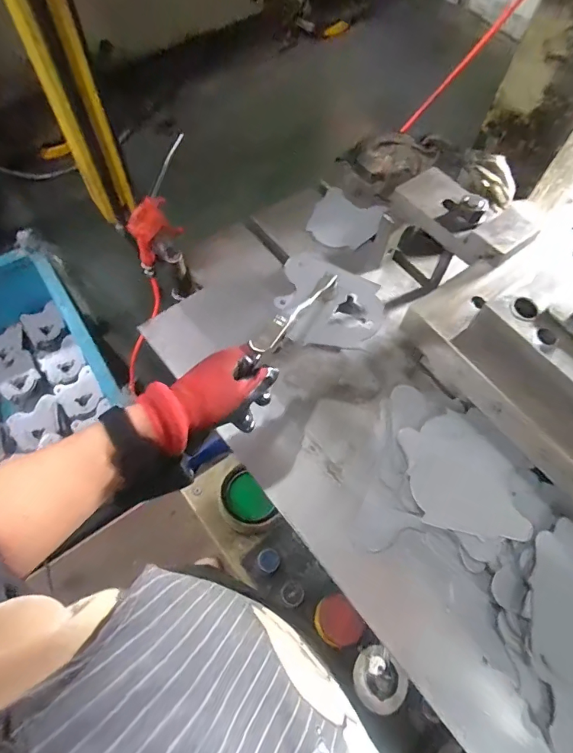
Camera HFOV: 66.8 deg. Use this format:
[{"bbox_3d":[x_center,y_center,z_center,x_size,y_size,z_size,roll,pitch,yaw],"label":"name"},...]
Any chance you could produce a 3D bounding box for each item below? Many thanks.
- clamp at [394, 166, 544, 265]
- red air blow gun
[{"bbox_3d":[0.230,-0.214,0.583,0.097,0.052,0.191,-37,58,-19],"label":"clamp"},{"bbox_3d":[-0.195,-0.246,0.674,0.106,0.225,0.027,-29,69,-17],"label":"red air blow gun"}]

